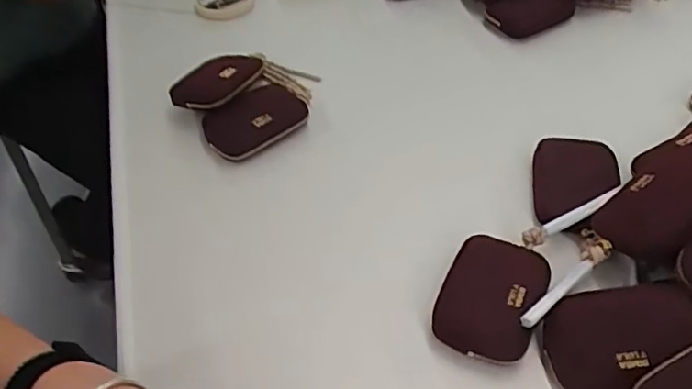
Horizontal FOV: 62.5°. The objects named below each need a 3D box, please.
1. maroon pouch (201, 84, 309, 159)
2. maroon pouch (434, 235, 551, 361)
[{"bbox_3d":[-0.104,-0.089,0.662,0.115,0.029,0.076,-34,55,-24],"label":"maroon pouch"},{"bbox_3d":[0.128,0.088,0.500,0.081,0.024,0.117,18,52,17],"label":"maroon pouch"}]

